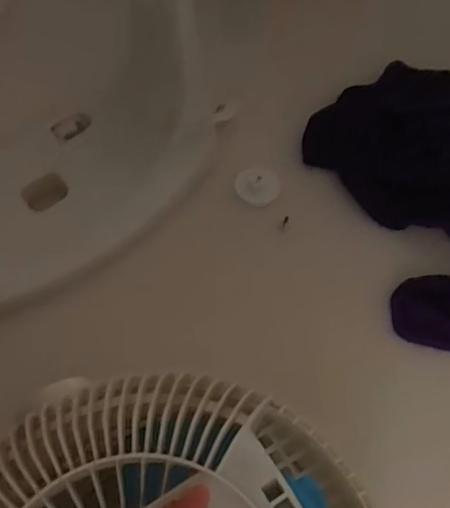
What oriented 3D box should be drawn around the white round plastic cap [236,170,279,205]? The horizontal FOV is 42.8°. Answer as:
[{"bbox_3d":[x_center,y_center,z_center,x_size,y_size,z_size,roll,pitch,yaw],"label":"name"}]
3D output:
[{"bbox_3d":[0.026,-0.052,0.444,0.035,0.005,0.031,-22,63,-12],"label":"white round plastic cap"}]

